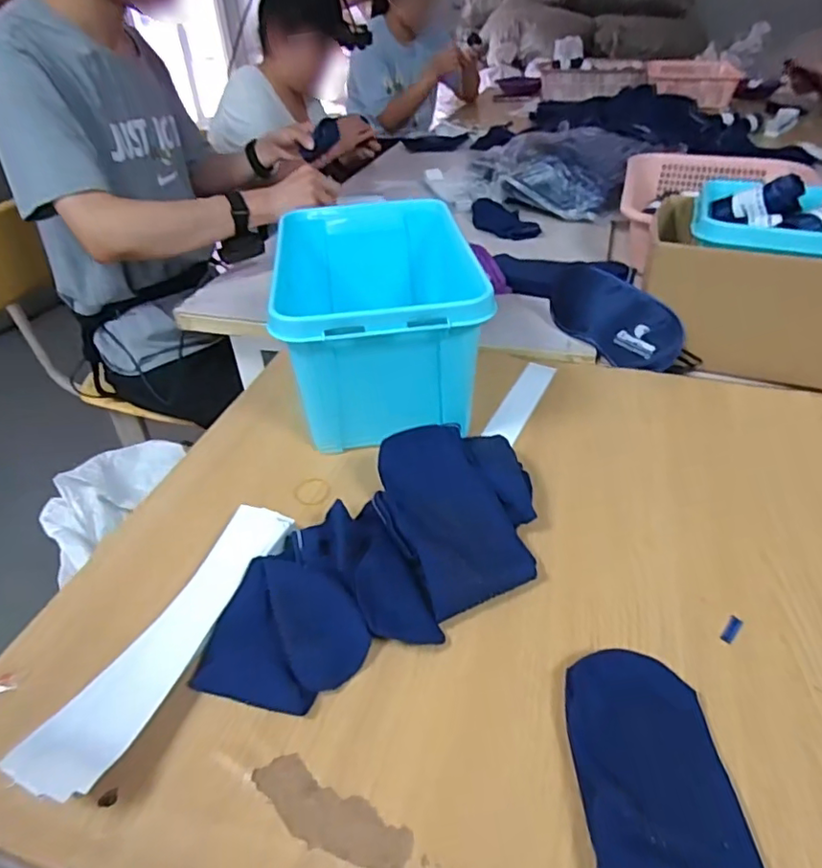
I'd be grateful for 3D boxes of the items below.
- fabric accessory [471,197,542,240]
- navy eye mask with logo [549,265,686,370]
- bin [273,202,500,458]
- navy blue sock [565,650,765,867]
[{"bbox_3d":[0.163,-0.406,1.076,0.094,0.021,0.206,-8,38,-8],"label":"fabric accessory"},{"bbox_3d":[0.239,-0.143,0.700,0.176,0.084,0.045,31,48,35],"label":"navy eye mask with logo"},{"bbox_3d":[-0.036,-0.120,0.623,0.198,0.154,0.276,-7,38,-7],"label":"bin"},{"bbox_3d":[0.138,0.213,0.311,0.085,0.019,0.203,4,36,1],"label":"navy blue sock"}]

